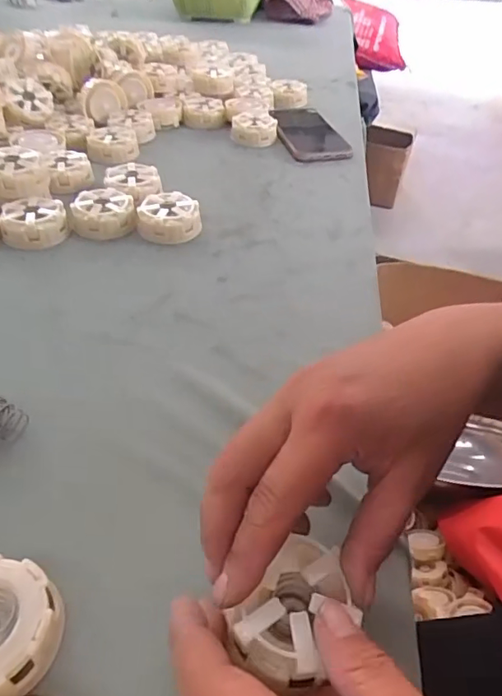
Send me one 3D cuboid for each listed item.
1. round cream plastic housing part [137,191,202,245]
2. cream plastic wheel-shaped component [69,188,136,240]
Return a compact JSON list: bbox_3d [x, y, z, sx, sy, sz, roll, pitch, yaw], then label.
[{"bbox_3d":[-0.081,-0.129,0.513,0.056,0.030,0.047,-26,49,-29],"label":"round cream plastic housing part"},{"bbox_3d":[-0.148,-0.137,0.515,0.060,0.026,0.051,-12,44,-17],"label":"cream plastic wheel-shaped component"}]

